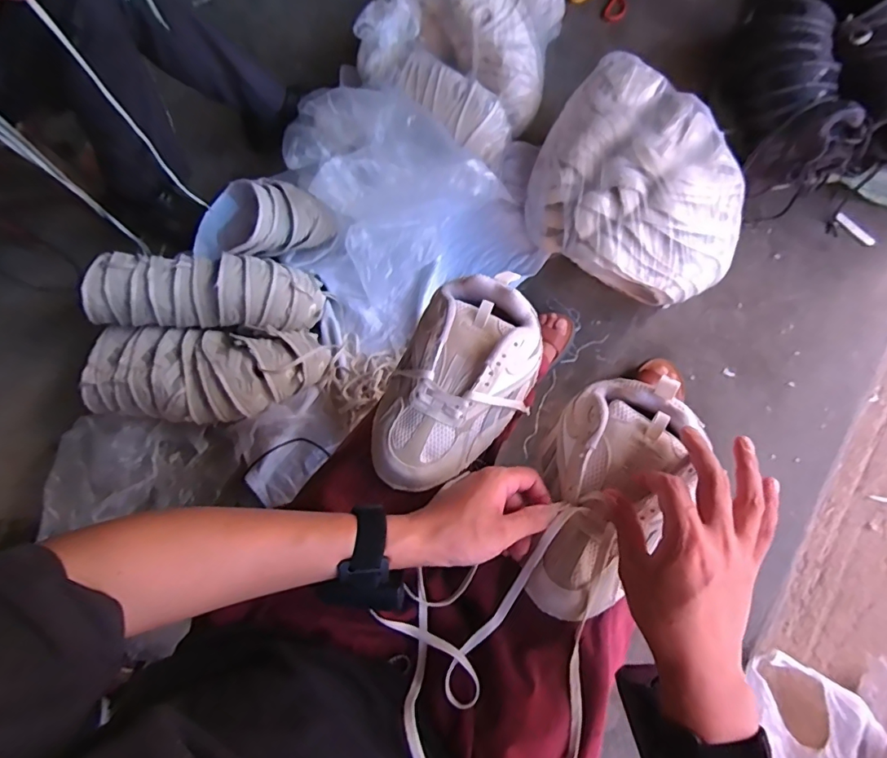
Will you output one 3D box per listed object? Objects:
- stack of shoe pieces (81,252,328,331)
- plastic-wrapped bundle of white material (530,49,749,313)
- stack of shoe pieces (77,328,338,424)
[{"bbox_3d":[-0.451,-0.163,0.910,0.405,0.119,0.122,0,74,1],"label":"stack of shoe pieces"},{"bbox_3d":[0.378,-0.389,0.947,0.389,0.160,0.454,12,74,7],"label":"plastic-wrapped bundle of white material"},{"bbox_3d":[-0.444,-0.011,0.895,0.434,0.092,0.184,1,73,4],"label":"stack of shoe pieces"}]

